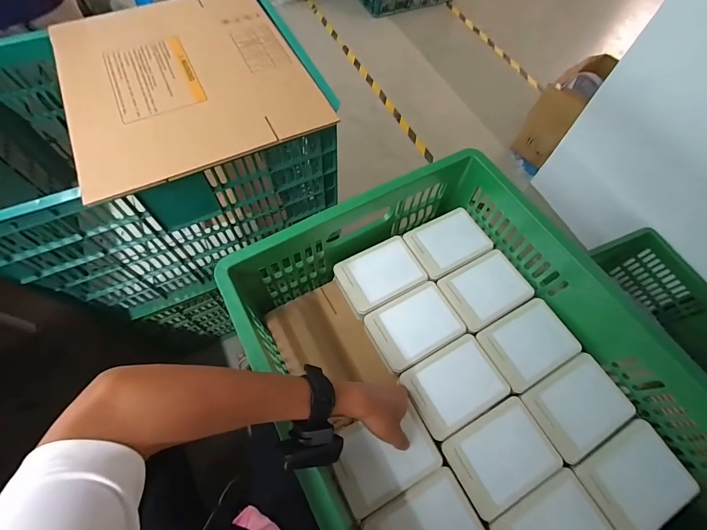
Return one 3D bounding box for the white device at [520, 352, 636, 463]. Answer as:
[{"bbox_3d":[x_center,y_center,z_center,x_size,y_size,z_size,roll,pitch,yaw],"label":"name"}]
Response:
[{"bbox_3d":[0.325,0.200,0.484,0.130,0.026,0.103,-27,68,-15],"label":"white device"}]

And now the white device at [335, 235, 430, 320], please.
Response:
[{"bbox_3d":[0.046,0.015,0.590,0.142,0.025,0.106,-27,68,-15],"label":"white device"}]

